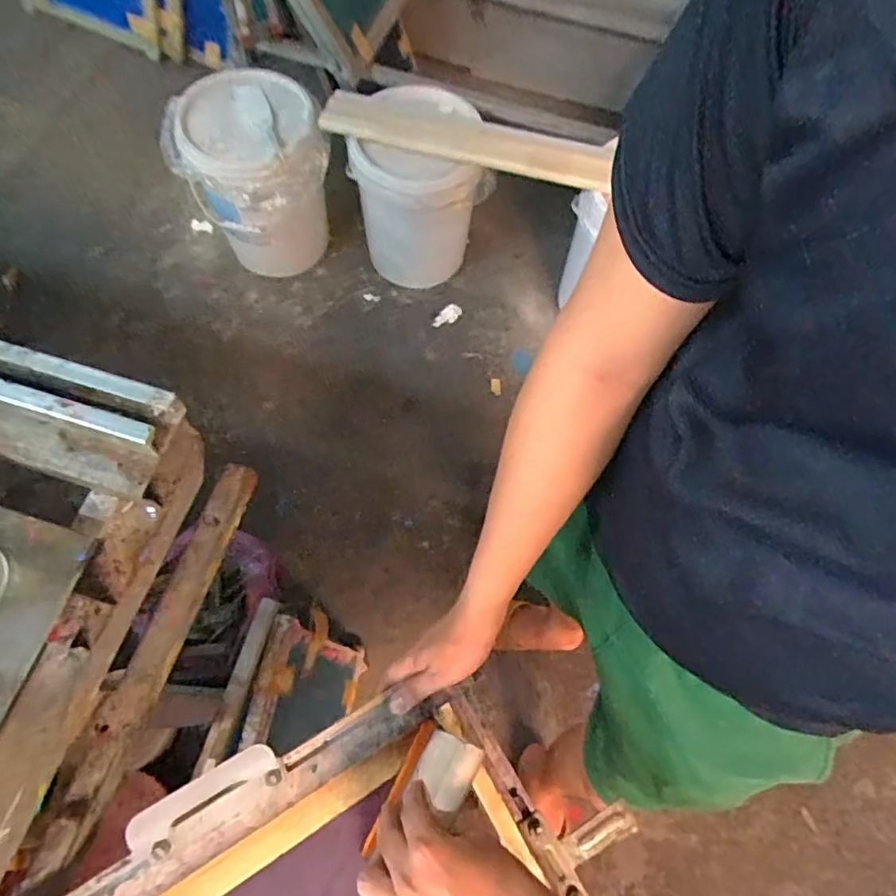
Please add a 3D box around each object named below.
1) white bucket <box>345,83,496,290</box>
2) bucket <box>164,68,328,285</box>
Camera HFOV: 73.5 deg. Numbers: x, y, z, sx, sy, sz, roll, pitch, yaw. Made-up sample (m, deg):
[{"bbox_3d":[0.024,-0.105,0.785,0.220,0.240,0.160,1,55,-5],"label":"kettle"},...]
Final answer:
[{"bbox_3d":[-0.073,-0.613,1.472,0.299,0.385,0.272,1,66,-2],"label":"white bucket"},{"bbox_3d":[-0.415,-0.611,1.398,0.270,0.391,0.270,1,66,-2],"label":"bucket"}]

